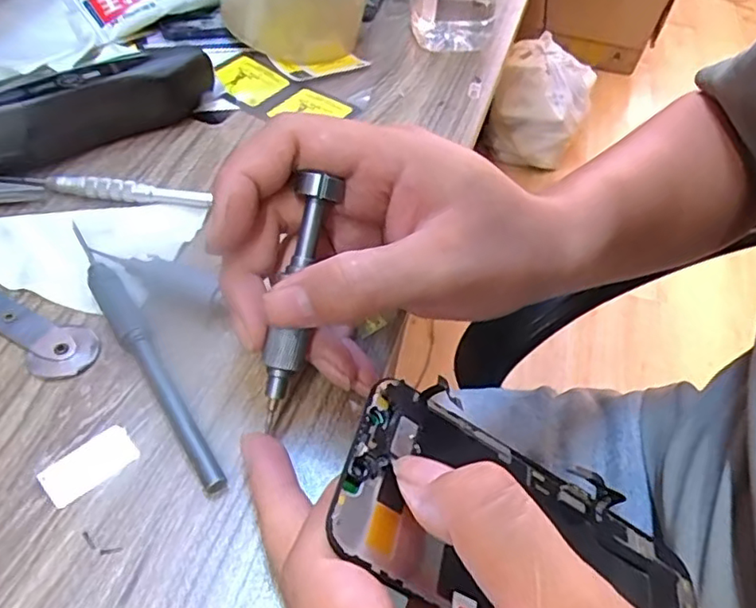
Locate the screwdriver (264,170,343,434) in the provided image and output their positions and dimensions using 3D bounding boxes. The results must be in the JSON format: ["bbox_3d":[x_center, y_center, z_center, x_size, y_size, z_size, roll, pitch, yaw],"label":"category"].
[{"bbox_3d":[-0.029,-0.001,0.219,0.014,0.010,0.091,11,90,3],"label":"screwdriver"}]

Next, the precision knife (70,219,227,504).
[{"bbox_3d":[-0.099,0.016,0.247,0.012,0.010,0.145,-25,57,-26],"label":"precision knife"}]

